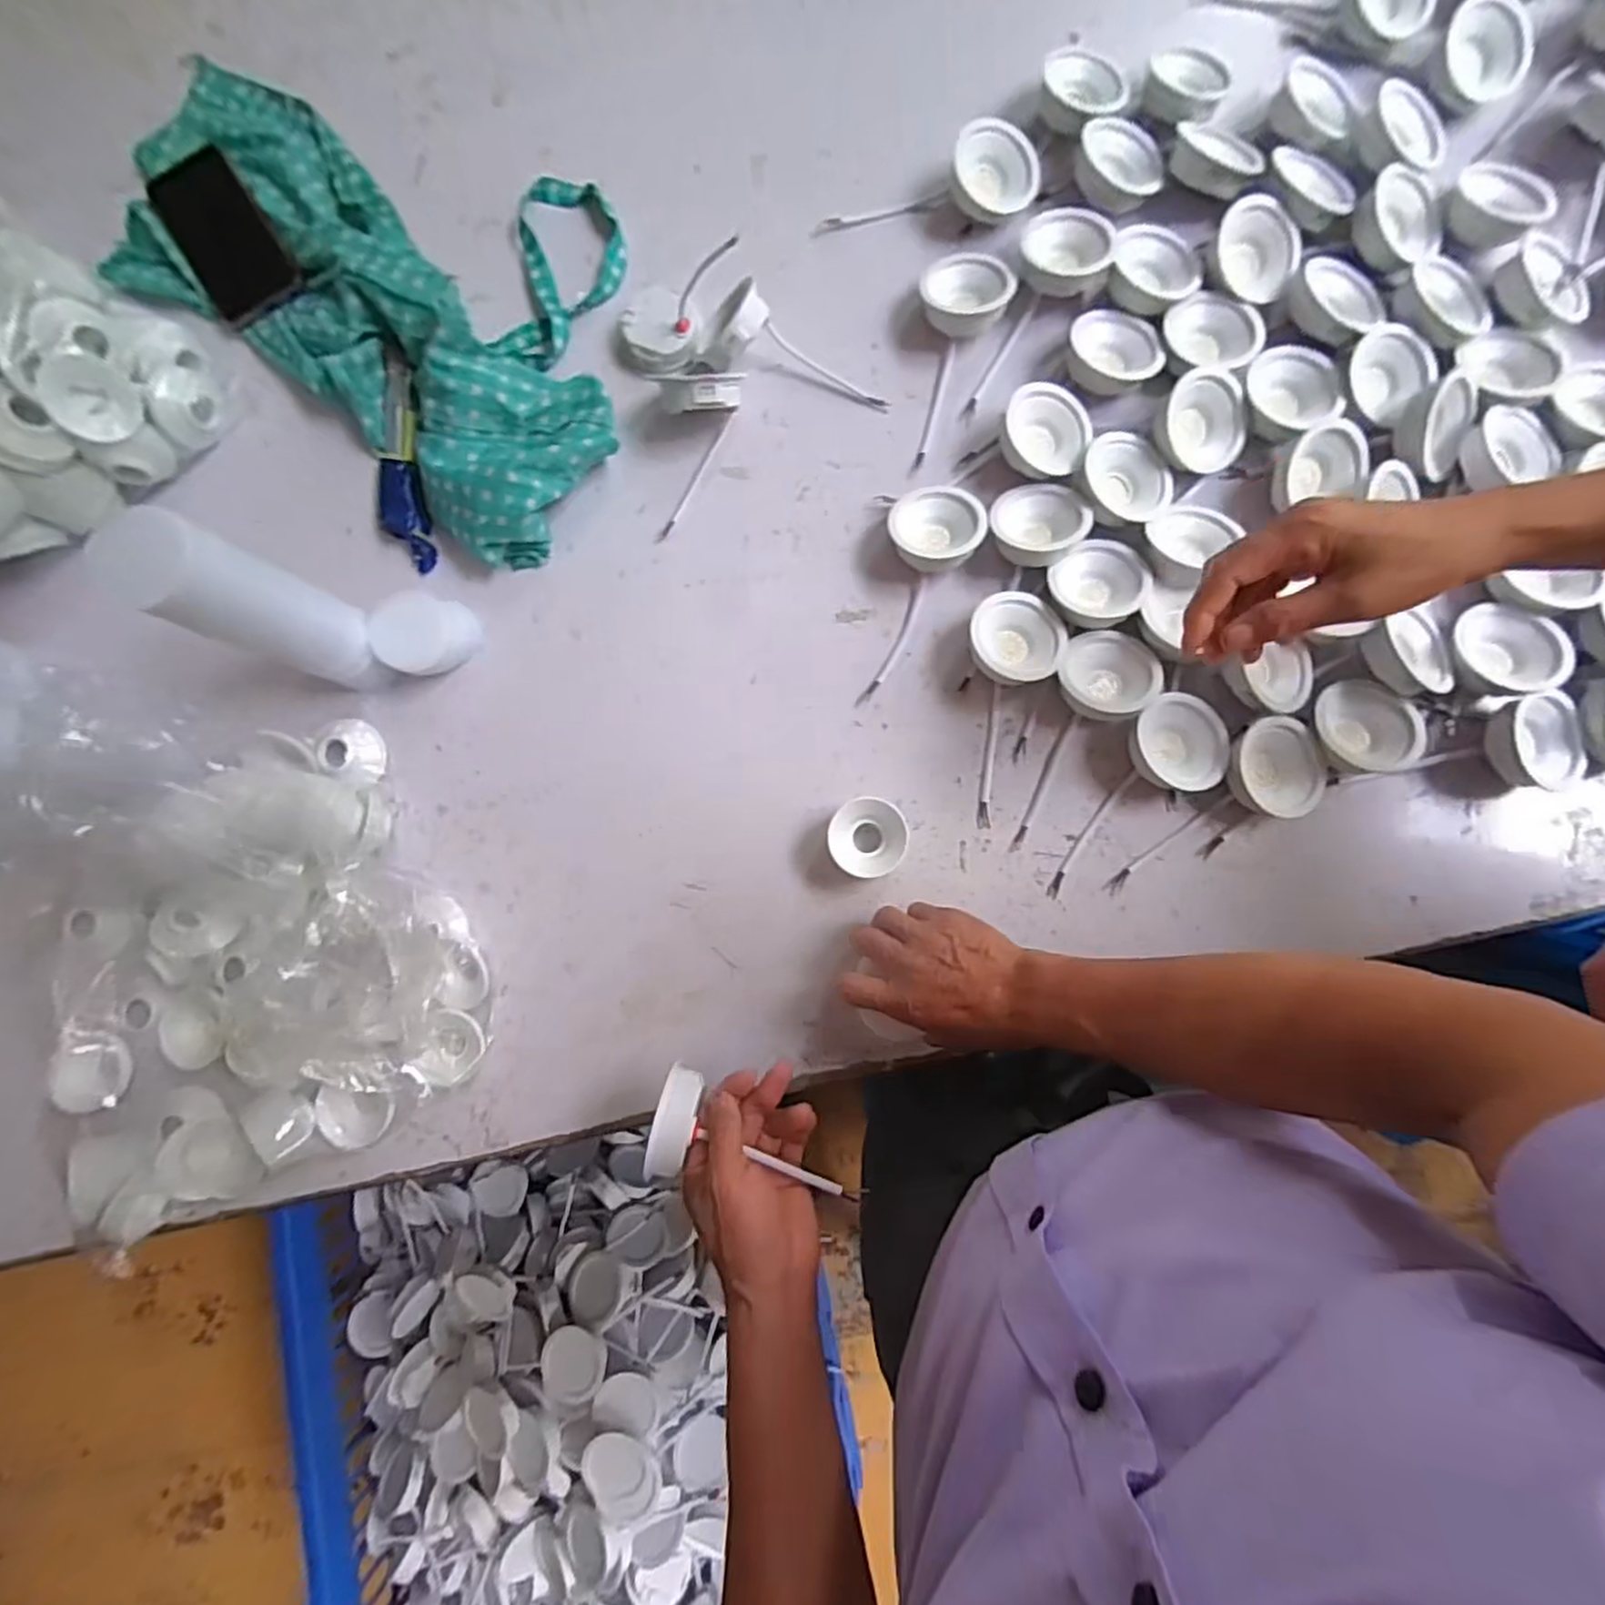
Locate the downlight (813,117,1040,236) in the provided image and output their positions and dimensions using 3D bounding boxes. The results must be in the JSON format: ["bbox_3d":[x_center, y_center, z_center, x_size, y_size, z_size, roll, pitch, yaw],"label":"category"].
[{"bbox_3d":[0.101,-0.497,0.575,0.168,0.040,0.060,3,85,3],"label":"downlight"}]

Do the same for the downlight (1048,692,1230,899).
[{"bbox_3d":[0.235,-0.012,0.530,0.165,0.036,0.072,-36,84,-1],"label":"downlight"}]

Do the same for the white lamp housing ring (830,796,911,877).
[{"bbox_3d":[0.049,0.027,0.537,0.057,0.035,0.057,0,85,3],"label":"white lamp housing ring"}]

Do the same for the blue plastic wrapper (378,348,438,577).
[{"bbox_3d":[-0.331,-0.281,0.591,0.039,0.014,0.187,-10,84,2],"label":"blue plastic wrapper"}]

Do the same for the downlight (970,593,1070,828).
[{"bbox_3d":[0.141,-0.076,0.542,0.070,0.034,0.167,23,86,5],"label":"downlight"}]

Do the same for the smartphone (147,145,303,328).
[{"bbox_3d":[-0.497,-0.487,0.618,0.077,0.012,0.154,-35,84,-1],"label":"smartphone"}]

